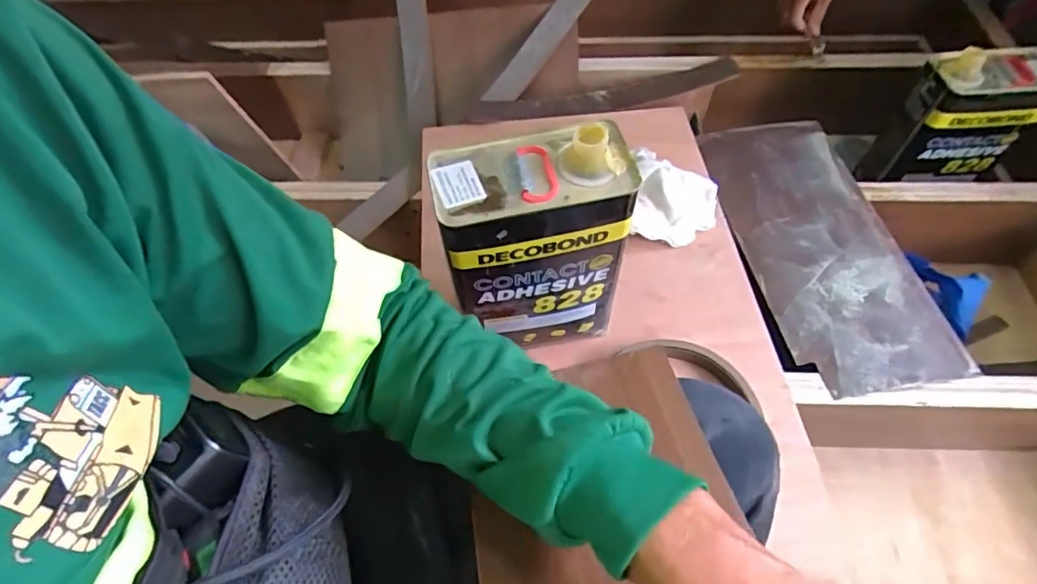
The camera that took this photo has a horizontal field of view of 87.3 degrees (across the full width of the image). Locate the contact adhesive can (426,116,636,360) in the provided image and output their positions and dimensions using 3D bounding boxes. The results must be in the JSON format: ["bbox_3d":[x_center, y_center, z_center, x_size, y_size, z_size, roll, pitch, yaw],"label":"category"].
[{"bbox_3d":[0.015,-0.041,0.527,0.163,0.227,0.091,-10,56,-5],"label":"contact adhesive can"}]

